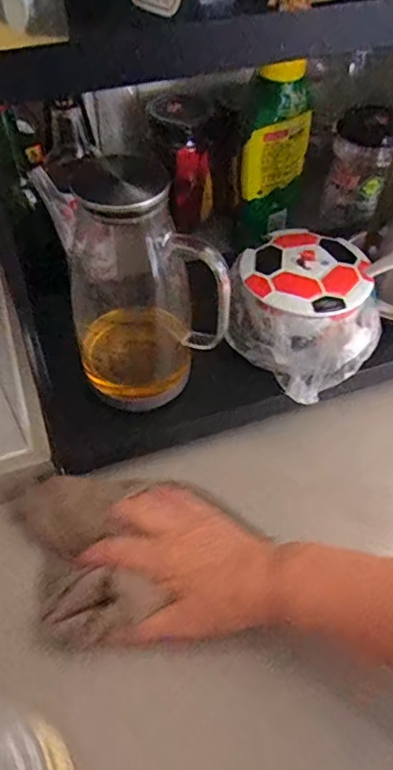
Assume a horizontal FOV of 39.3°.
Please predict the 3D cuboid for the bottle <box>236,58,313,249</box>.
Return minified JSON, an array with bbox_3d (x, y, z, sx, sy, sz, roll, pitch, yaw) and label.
[{"bbox_3d":[0.093,-0.276,0.669,0.080,0.212,0.072,8,52,6],"label":"bottle"}]

